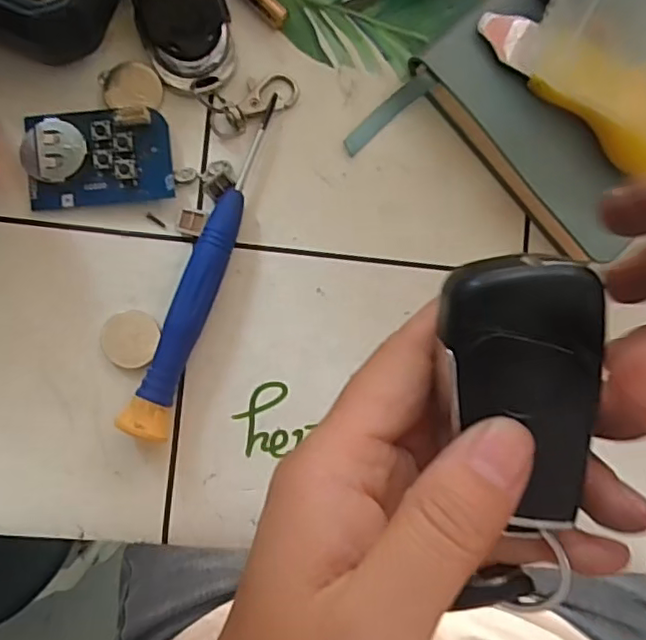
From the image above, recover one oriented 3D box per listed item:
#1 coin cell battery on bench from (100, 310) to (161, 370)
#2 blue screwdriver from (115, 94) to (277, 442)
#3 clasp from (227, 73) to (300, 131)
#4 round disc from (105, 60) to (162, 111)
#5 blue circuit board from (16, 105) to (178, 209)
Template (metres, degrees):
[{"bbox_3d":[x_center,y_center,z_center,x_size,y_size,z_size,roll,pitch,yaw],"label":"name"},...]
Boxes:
[{"bbox_3d":[-0.065,0.006,0.203,0.018,0.004,0.019,0,88,-7],"label":"coin cell battery on bench"},{"bbox_3d":[-0.039,-0.020,0.202,0.014,0.017,0.120,19,86,-6],"label":"blue screwdriver"},{"bbox_3d":[-0.022,-0.079,0.213,0.028,0.004,0.015,-28,91,-7],"label":"clasp"},{"bbox_3d":[-0.066,-0.082,0.209,0.019,0.004,0.016,0,88,-7],"label":"round disc"},{"bbox_3d":[-0.076,-0.055,0.205,0.048,0.006,0.030,-6,89,-7],"label":"blue circuit board"}]

